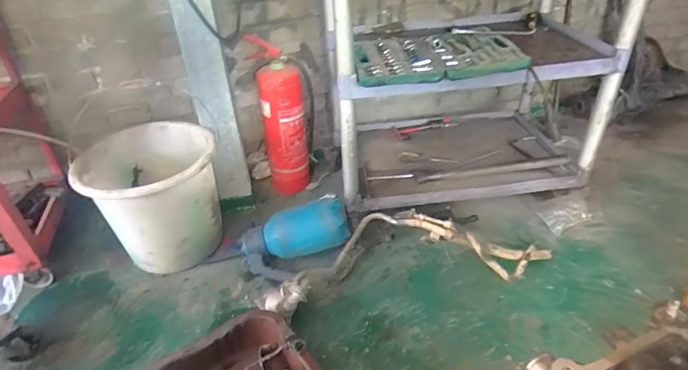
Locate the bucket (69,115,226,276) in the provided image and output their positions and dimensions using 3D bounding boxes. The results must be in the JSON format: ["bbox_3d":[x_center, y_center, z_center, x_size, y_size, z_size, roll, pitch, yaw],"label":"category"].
[{"bbox_3d":[-0.485,0.049,1.128,0.322,0.328,0.282,-13,35,-14],"label":"bucket"}]

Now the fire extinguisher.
[{"bbox_3d":[-0.187,-0.197,1.324,0.133,0.480,0.118,-2,34,1],"label":"fire extinguisher"}]

